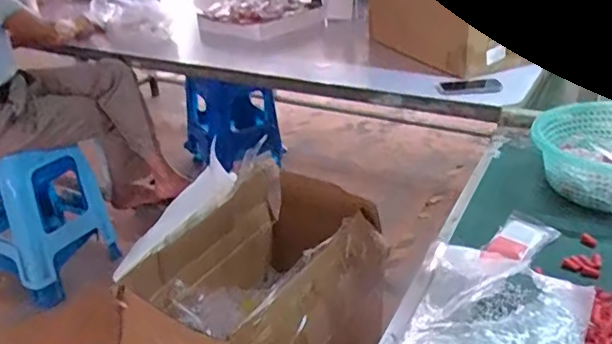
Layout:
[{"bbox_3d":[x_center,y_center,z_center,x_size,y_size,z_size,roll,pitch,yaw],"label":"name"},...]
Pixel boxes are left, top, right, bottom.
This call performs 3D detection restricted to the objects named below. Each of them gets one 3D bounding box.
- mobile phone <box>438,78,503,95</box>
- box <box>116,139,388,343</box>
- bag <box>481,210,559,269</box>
[{"bbox_3d":[0.419,-0.218,1.467,0.158,0.011,0.081,-3,28,1],"label":"mobile phone"},{"bbox_3d":[-0.104,0.326,1.489,0.450,0.463,0.685,14,32,30],"label":"box"},{"bbox_3d":[0.320,0.102,0.862,0.073,0.015,0.137,21,37,39],"label":"bag"}]

